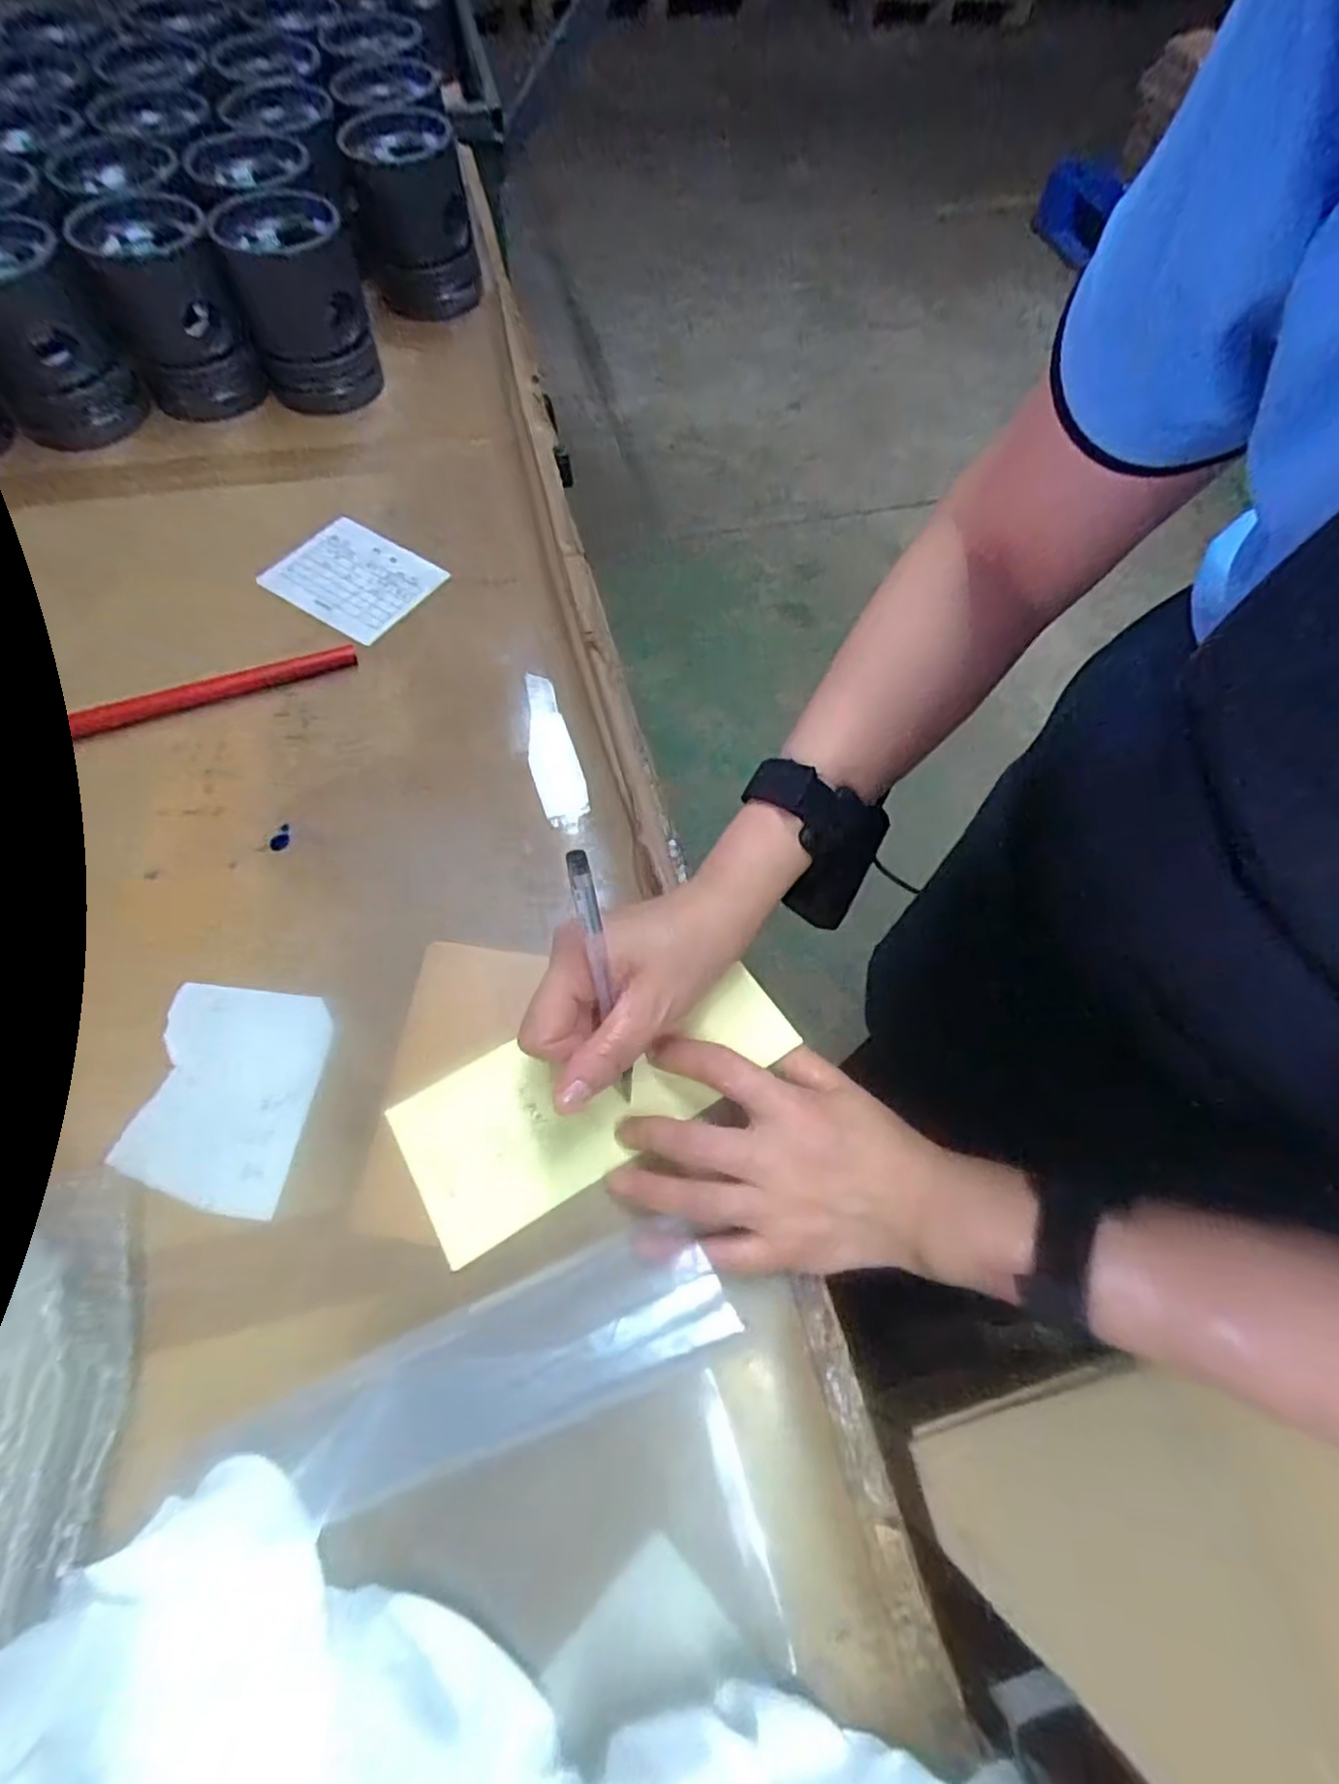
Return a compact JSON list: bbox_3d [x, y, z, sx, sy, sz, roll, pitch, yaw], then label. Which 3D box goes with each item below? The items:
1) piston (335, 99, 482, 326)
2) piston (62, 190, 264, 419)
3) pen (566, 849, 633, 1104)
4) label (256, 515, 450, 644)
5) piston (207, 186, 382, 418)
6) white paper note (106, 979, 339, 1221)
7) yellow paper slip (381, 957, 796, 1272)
[{"bbox_3d":[-0.233,-0.616,0.683,0.093,0.109,0.107,-12,65,-9],"label":"piston"},{"bbox_3d":[-0.392,-0.459,0.597,0.091,0.104,0.103,-26,66,-14],"label":"piston"},{"bbox_3d":[-0.028,0.043,0.328,0.009,0.141,0.009,-15,35,-9],"label":"pen"},{"bbox_3d":[-0.226,-0.225,0.537,0.106,0.006,0.084,32,67,12],"label":"label"},{"bbox_3d":[-0.298,-0.478,0.610,0.089,0.110,0.105,-17,64,-11],"label":"piston"},{"bbox_3d":[-0.215,0.097,0.365,0.080,0.004,0.103,6,62,1],"label":"white paper note"},{"bbox_3d":[-0.035,0.093,0.369,0.189,0.010,0.077,-28,68,-13],"label":"yellow paper slip"}]

